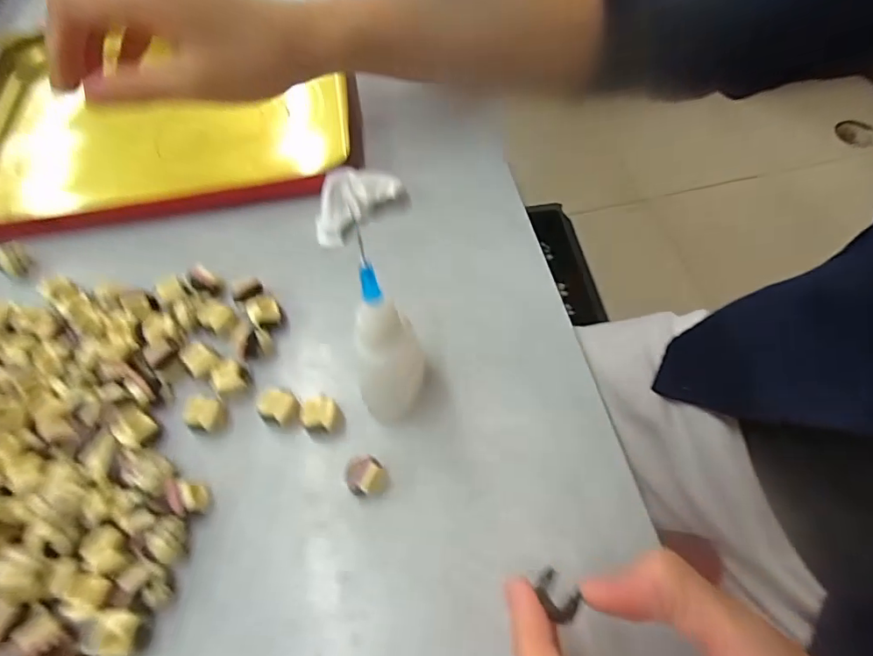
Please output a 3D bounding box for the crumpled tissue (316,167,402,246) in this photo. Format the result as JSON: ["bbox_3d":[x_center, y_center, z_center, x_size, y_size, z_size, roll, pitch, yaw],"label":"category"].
[{"bbox_3d":[-0.049,-0.072,0.286,0.052,0.023,0.029,-36,65,-18],"label":"crumpled tissue"}]

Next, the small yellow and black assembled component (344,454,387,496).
[{"bbox_3d":[-0.029,0.062,0.209,0.016,0.013,0.017,-1,60,1],"label":"small yellow and black assembled component"}]

